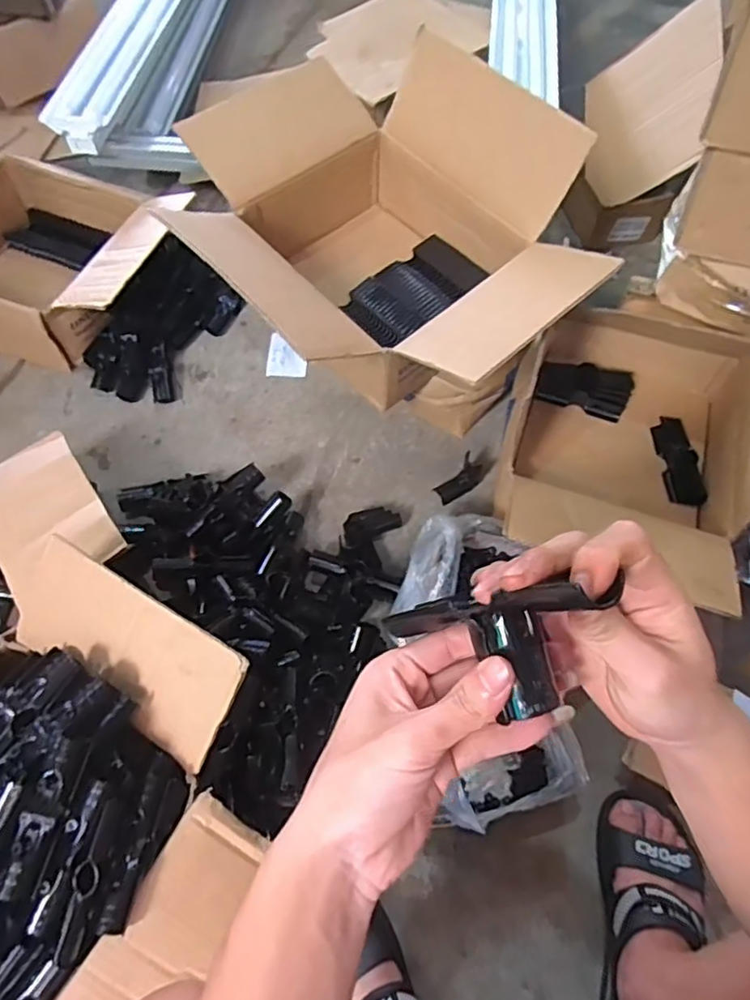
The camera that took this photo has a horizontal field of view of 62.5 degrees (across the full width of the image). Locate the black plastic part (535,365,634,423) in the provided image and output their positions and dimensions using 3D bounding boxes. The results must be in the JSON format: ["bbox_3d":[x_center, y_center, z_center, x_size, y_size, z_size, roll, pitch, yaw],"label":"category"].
[{"bbox_3d":[0.321,-0.173,0.945,0.138,0.029,0.087,13,62,7],"label":"black plastic part"}]

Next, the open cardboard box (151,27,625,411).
[{"bbox_3d":[-0.003,-0.332,0.807,0.433,0.230,0.526,-39,68,-19],"label":"open cardboard box"}]

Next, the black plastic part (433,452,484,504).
[{"bbox_3d":[0.125,-0.032,0.917,0.073,0.046,0.036,-35,67,-18],"label":"black plastic part"}]

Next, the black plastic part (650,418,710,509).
[{"bbox_3d":[0.437,-0.057,0.889,0.048,0.033,0.135,-2,61,-1],"label":"black plastic part"}]

